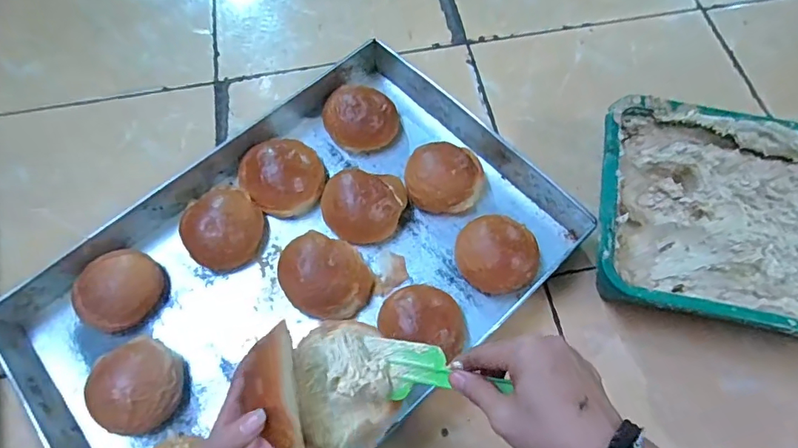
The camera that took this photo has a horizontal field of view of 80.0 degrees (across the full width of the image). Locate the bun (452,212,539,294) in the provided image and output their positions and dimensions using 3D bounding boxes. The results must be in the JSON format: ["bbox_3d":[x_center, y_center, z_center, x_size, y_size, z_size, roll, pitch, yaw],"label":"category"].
[{"bbox_3d":[0.122,0.036,0.588,0.099,0.049,0.097,-4,65,-1],"label":"bun"}]

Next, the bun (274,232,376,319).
[{"bbox_3d":[-0.089,0.062,0.582,0.098,0.051,0.112,-38,70,-15],"label":"bun"}]

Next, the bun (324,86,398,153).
[{"bbox_3d":[-0.055,-0.151,0.676,0.106,0.053,0.088,18,67,9],"label":"bun"}]

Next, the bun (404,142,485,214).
[{"bbox_3d":[0.060,-0.061,0.634,0.106,0.055,0.093,14,66,7],"label":"bun"}]

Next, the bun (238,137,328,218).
[{"bbox_3d":[-0.154,-0.065,0.642,0.104,0.051,0.105,0,65,1],"label":"bun"}]

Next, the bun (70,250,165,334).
[{"bbox_3d":[-0.344,0.077,0.579,0.097,0.050,0.096,0,65,1],"label":"bun"}]

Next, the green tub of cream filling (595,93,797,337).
[{"bbox_3d":[0.404,0.012,0.564,0.366,0.094,0.279,11,67,7],"label":"green tub of cream filling"}]

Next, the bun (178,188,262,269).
[{"bbox_3d":[-0.230,0.002,0.617,0.106,0.046,0.101,40,72,17],"label":"bun"}]

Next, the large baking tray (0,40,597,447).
[{"bbox_3d":[-0.125,0.060,0.580,0.616,0.052,0.431,-40,71,-16],"label":"large baking tray"}]

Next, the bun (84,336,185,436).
[{"bbox_3d":[-0.294,0.181,0.535,0.090,0.049,0.095,0,65,1],"label":"bun"}]

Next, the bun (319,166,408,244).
[{"bbox_3d":[-0.046,-0.025,0.617,0.101,0.053,0.090,10,66,5],"label":"bun"}]

